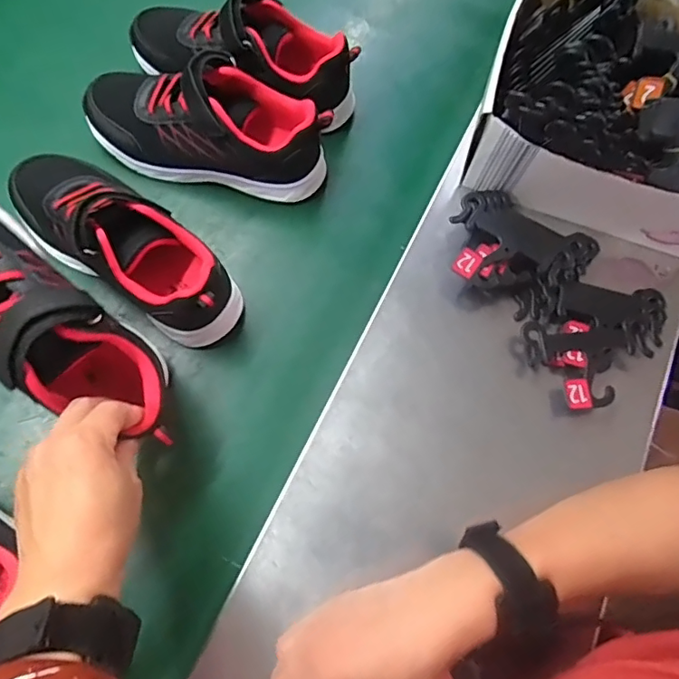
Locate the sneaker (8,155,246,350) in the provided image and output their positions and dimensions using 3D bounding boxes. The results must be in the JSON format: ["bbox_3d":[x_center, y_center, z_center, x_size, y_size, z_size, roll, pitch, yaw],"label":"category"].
[{"bbox_3d":[-0.176,-0.078,0.429,0.214,0.098,0.083,38,72,9],"label":"sneaker"}]

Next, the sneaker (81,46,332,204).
[{"bbox_3d":[-0.120,-0.192,0.474,0.220,0.100,0.086,11,70,-1],"label":"sneaker"}]

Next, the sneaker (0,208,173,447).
[{"bbox_3d":[-0.198,-0.016,0.334,0.209,0.078,0.081,43,68,-20],"label":"sneaker"}]

